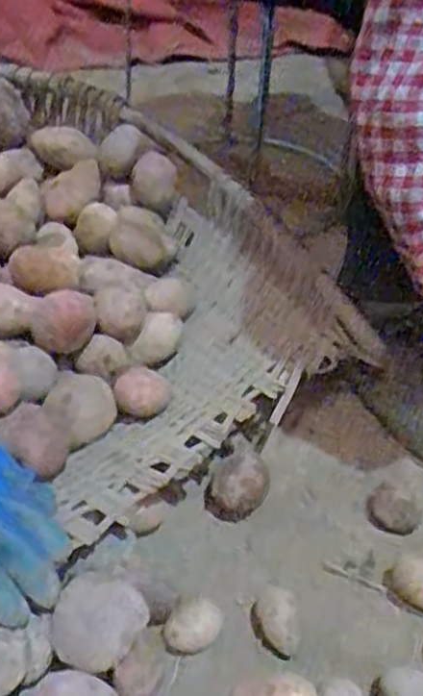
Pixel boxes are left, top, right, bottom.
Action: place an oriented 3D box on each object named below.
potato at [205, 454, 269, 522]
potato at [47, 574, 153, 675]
[{"bbox_3d":[0.020,0.106,0.565,0.047,0.050,0.039,12,42,7],"label":"potato"},{"bbox_3d":[-0.067,0.165,0.448,0.053,0.034,0.048,24,44,19],"label":"potato"}]

